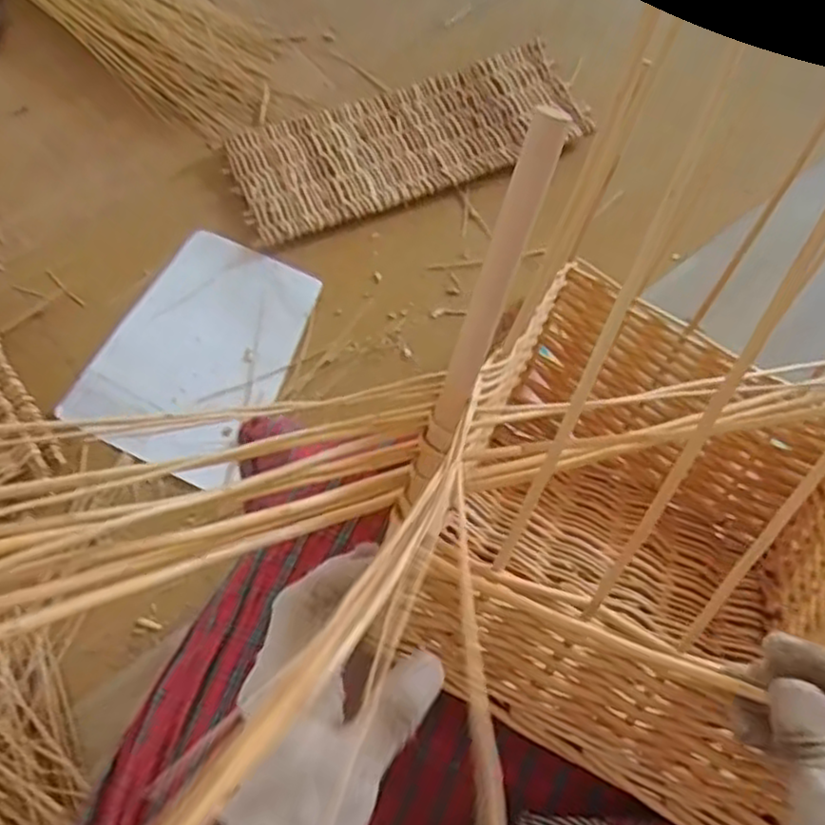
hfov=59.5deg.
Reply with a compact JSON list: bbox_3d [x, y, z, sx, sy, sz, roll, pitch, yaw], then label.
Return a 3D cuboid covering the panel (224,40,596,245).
[{"bbox_3d":[-0.007,-0.423,1.129,0.547,0.043,0.219,-20,66,-10],"label":"panel"}]

